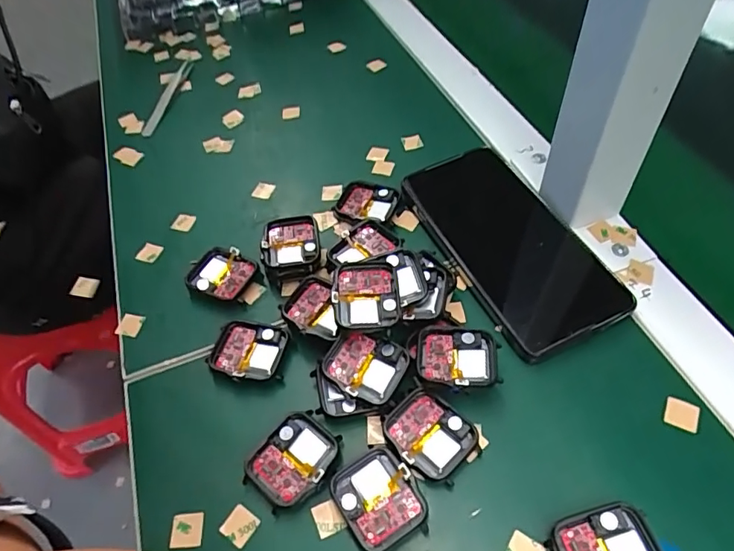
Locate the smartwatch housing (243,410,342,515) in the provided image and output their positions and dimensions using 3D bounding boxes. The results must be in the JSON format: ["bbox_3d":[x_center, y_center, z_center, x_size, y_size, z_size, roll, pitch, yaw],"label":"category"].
[{"bbox_3d":[-0.038,0.095,0.264,0.036,0.007,0.045,35,63,27],"label":"smartwatch housing"}]

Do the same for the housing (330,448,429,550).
[{"bbox_3d":[0.006,0.110,0.250,0.036,0.010,0.044,-30,56,-16],"label":"housing"}]

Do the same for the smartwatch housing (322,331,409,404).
[{"bbox_3d":[-0.002,0.051,0.283,0.041,0.017,0.035,21,58,21],"label":"smartwatch housing"}]

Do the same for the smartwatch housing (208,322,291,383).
[{"bbox_3d":[-0.071,0.047,0.307,0.046,0.011,0.036,3,53,8],"label":"smartwatch housing"}]

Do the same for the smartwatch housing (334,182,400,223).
[{"bbox_3d":[0.001,-0.052,0.368,0.039,0.012,0.036,17,57,18],"label":"smartwatch housing"}]

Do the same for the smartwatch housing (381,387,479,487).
[{"bbox_3d":[0.033,0.084,0.266,0.043,0.010,0.036,37,64,28],"label":"smartwatch housing"}]

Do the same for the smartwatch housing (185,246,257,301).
[{"bbox_3d":[-0.099,-0.001,0.341,0.044,0.011,0.035,11,55,14],"label":"smartwatch housing"}]

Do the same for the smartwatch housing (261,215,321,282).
[{"bbox_3d":[-0.050,-0.016,0.340,0.038,0.019,0.044,-9,53,-1],"label":"smartwatch housing"}]

